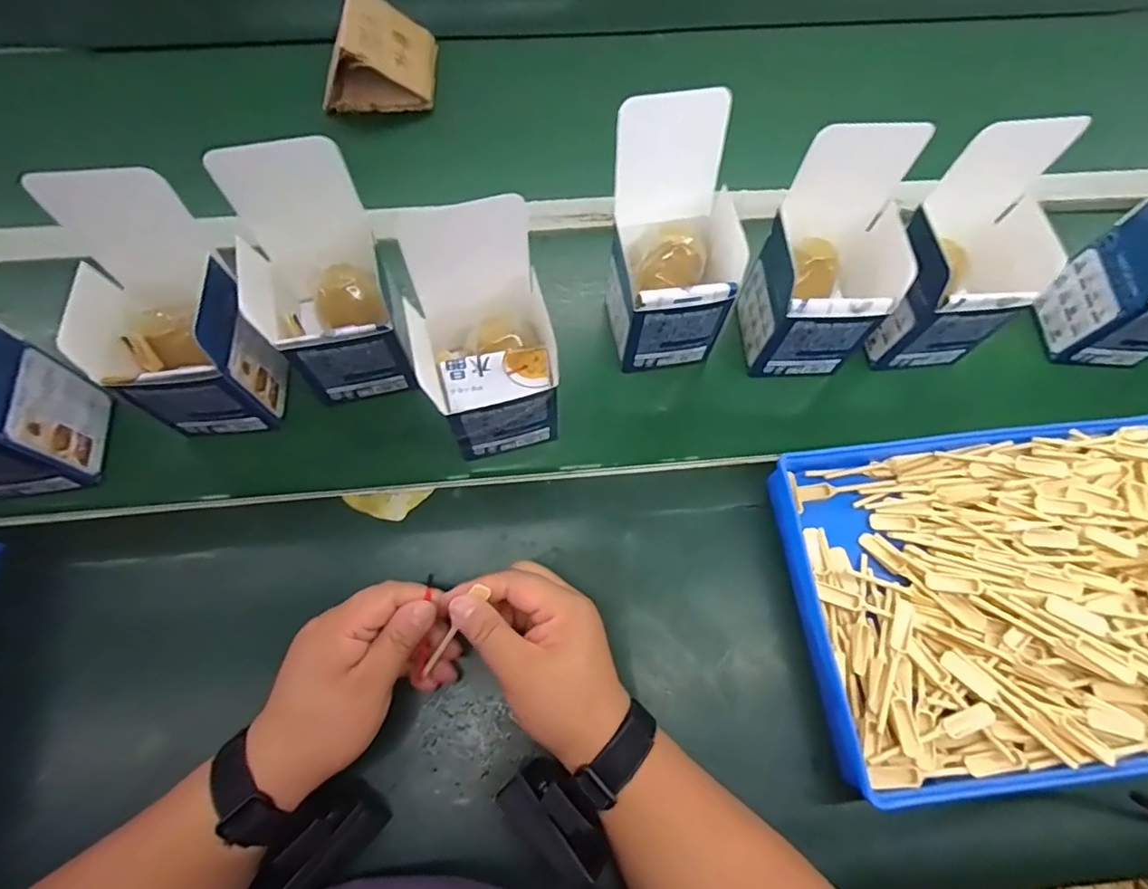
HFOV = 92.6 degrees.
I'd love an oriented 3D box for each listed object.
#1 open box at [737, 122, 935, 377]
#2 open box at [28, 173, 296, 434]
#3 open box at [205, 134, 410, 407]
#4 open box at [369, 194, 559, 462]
[{"bbox_3d":[0.196,-0.139,0.433,0.104,0.173,0.088,-3,68,1],"label":"open box"},{"bbox_3d":[-0.290,-0.093,0.399,0.098,0.166,0.118,-14,68,-3],"label":"open box"},{"bbox_3d":[-0.186,-0.122,0.409,0.109,0.169,0.108,-13,68,-3],"label":"open box"},{"bbox_3d":[-0.065,-0.073,0.394,0.100,0.170,0.098,-18,68,-5],"label":"open box"}]

